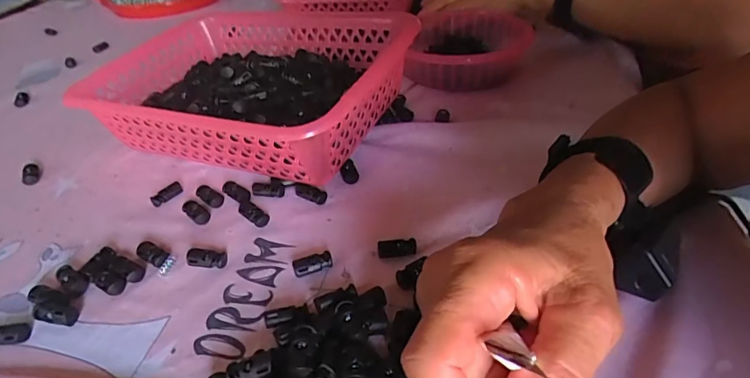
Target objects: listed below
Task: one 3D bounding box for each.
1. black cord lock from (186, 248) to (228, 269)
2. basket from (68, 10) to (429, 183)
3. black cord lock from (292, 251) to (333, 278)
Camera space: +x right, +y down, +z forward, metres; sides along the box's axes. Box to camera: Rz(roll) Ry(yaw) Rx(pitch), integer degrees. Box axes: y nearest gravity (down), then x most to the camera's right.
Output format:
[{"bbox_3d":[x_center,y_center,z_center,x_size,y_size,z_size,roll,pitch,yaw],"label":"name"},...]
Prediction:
[{"bbox_3d":[-0.123,0.050,0.341,0.029,0.009,0.014,0,36,5],"label":"black cord lock"},{"bbox_3d":[-0.125,-0.099,0.471,0.295,0.099,0.204,13,40,22],"label":"basket"},{"bbox_3d":[-0.044,0.053,0.329,0.028,0.008,0.014,-16,38,-16],"label":"black cord lock"}]

